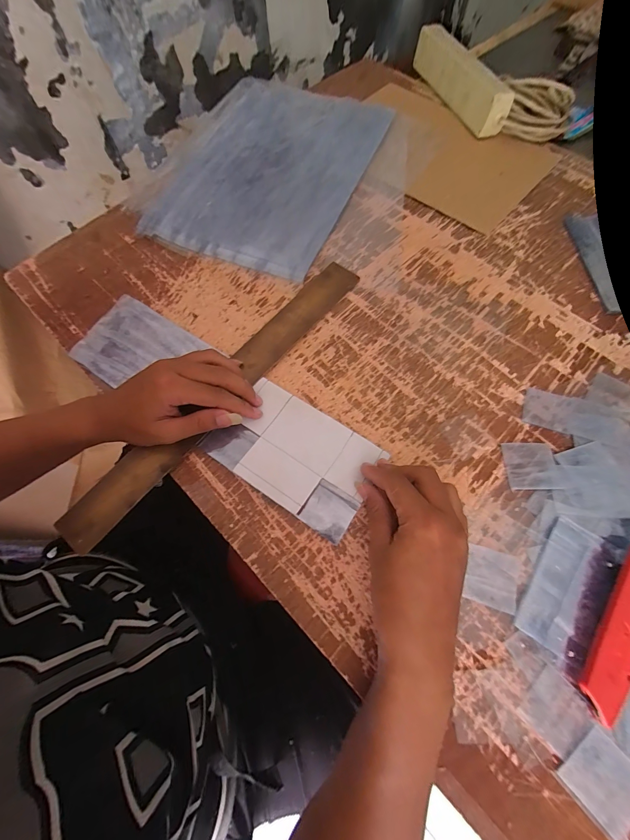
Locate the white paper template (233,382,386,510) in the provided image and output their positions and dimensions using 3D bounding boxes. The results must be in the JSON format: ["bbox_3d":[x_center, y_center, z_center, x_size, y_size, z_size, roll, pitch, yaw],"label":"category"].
[{"bbox_3d":[-0.021,0.032,0.332,0.150,0.006,0.102,32,72,13],"label":"white paper template"}]

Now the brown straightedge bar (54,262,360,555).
[{"bbox_3d":[-0.099,-0.041,0.366,0.048,0.006,0.430,38,75,13],"label":"brown straightedge bar"}]

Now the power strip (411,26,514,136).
[{"bbox_3d":[0.236,-0.572,0.535,0.033,0.056,0.262,-22,69,-8],"label":"power strip"}]

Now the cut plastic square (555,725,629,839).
[{"bbox_3d":[0.211,0.262,0.233,0.048,0.004,0.047,-37,67,-13],"label":"cut plastic square"}]

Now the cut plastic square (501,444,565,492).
[{"bbox_3d":[0.217,0.047,0.323,0.046,0.004,0.047,-3,63,8],"label":"cut plastic square"}]

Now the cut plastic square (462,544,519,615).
[{"bbox_3d":[0.158,0.141,0.287,0.043,0.004,0.046,16,69,8],"label":"cut plastic square"}]

